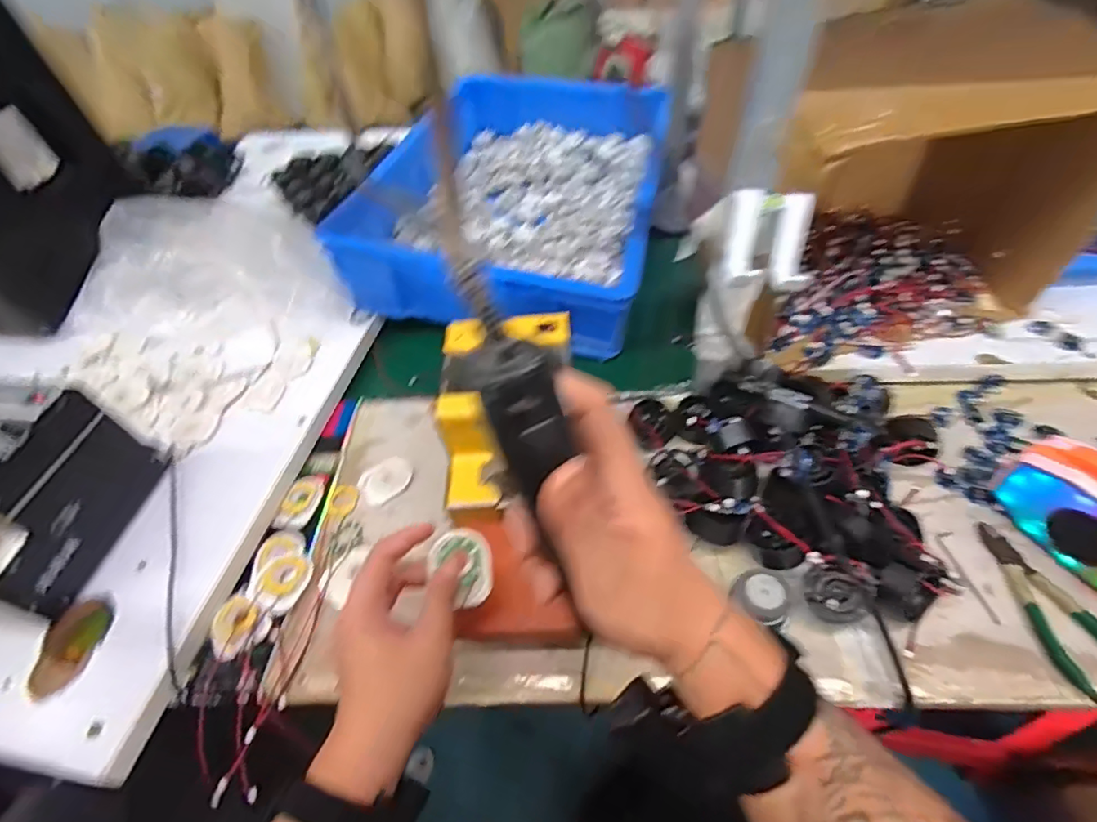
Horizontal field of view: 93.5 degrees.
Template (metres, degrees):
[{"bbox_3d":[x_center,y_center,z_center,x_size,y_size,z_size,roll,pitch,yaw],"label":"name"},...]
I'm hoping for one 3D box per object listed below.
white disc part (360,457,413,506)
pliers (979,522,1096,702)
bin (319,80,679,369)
[{"bbox_3d":[-0.185,0.079,0.594,0.060,0.007,0.050,-35,55,-22],"label":"white disc part"},{"bbox_3d":[0.429,0.163,0.442,0.050,0.016,0.148,-6,50,2],"label":"pliers"},{"bbox_3d":[-0.033,-0.383,0.862,0.420,0.118,0.656,8,51,13],"label":"bin"}]

